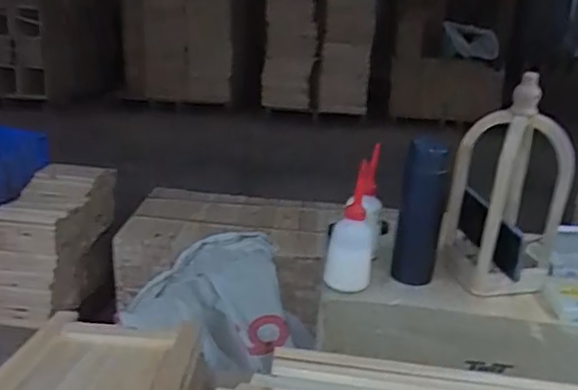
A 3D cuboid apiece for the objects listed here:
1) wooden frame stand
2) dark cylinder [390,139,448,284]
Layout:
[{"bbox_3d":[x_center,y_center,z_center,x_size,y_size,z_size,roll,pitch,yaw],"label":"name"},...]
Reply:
[{"bbox_3d":[0.321,-0.010,0.894,0.127,0.298,0.131,-4,19,-18],"label":"wooden frame stand"},{"bbox_3d":[0.200,0.023,0.921,0.068,0.211,0.065,8,19,16],"label":"dark cylinder"}]

